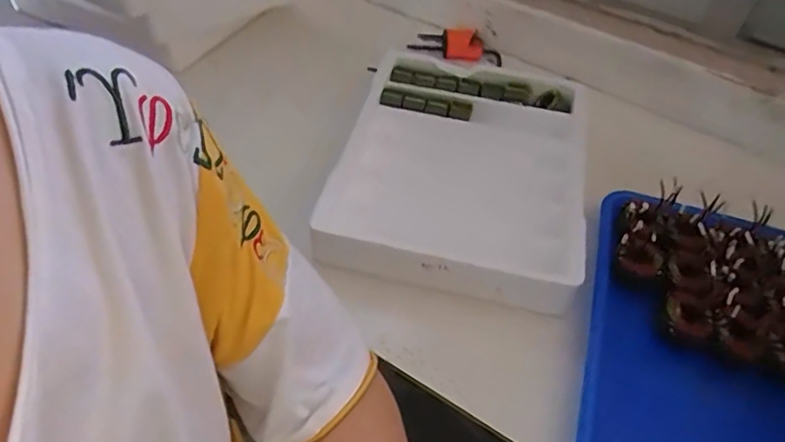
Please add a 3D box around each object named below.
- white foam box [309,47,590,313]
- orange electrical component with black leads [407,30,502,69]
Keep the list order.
[{"bbox_3d":[0.075,-0.072,0.617,0.262,0.045,0.344,10,49,5],"label":"white foam box"},{"bbox_3d":[0.093,-0.251,0.795,0.129,0.028,0.052,12,49,7],"label":"orange electrical component with black leads"}]

